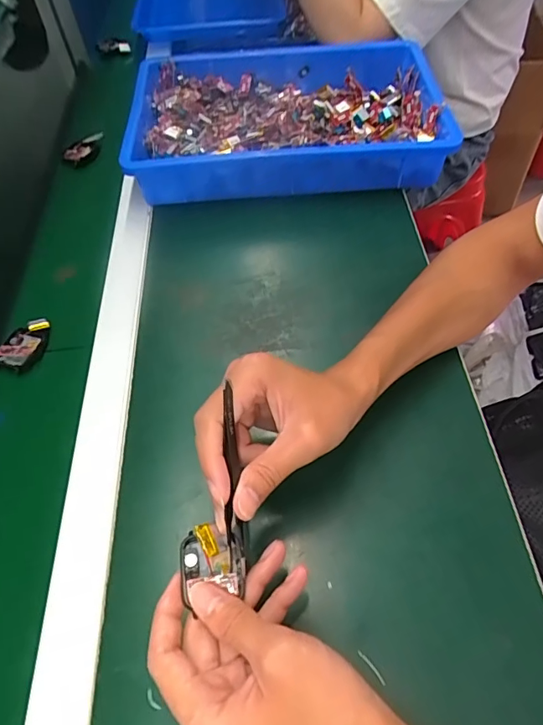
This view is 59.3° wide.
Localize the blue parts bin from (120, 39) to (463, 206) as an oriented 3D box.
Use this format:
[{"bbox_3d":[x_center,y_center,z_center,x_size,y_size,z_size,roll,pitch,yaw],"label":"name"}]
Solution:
[{"bbox_3d":[0.017,-0.308,0.609,0.376,0.071,0.255,-4,55,0],"label":"blue parts bin"}]

